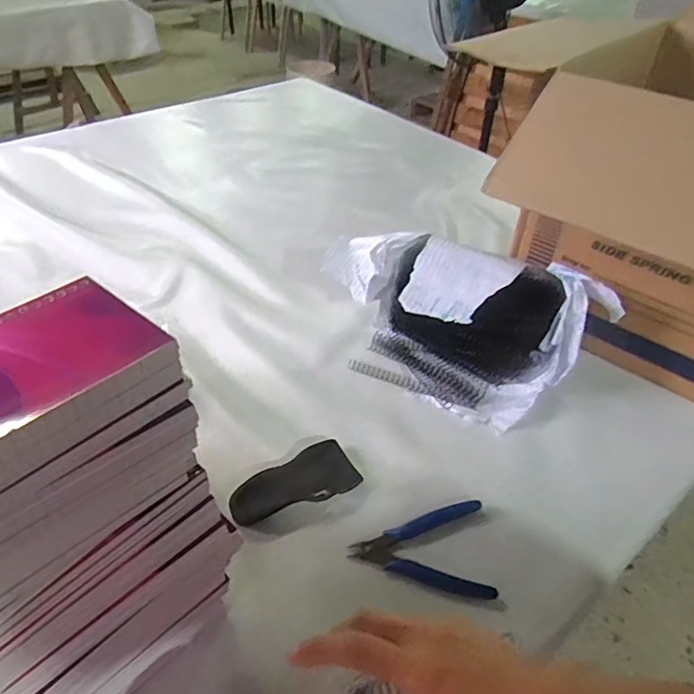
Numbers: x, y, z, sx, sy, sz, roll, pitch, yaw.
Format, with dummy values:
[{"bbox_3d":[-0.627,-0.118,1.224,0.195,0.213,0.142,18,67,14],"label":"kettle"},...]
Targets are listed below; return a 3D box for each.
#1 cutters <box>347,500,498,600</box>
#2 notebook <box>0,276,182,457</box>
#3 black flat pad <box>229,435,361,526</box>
[{"bbox_3d":[0.061,0.171,0.459,0.115,0.013,0.084,2,43,-1],"label":"cutters"},{"bbox_3d":[-0.151,0.013,0.232,0.079,0.012,0.127,31,50,28],"label":"notebook"},{"bbox_3d":[-0.046,0.129,0.496,0.119,0.019,0.058,-27,50,-28],"label":"black flat pad"}]

